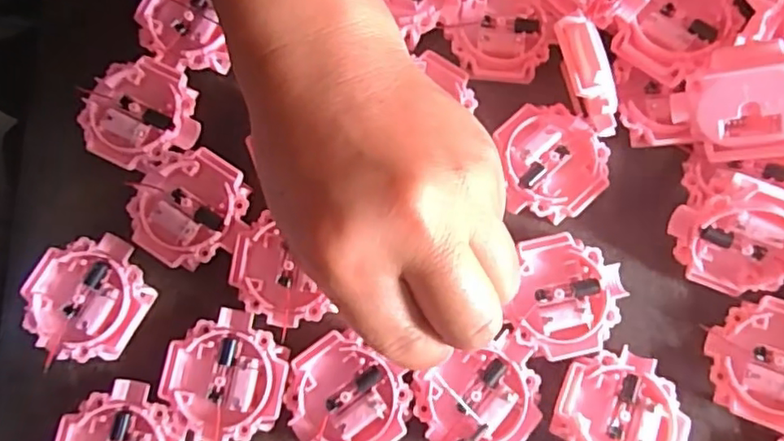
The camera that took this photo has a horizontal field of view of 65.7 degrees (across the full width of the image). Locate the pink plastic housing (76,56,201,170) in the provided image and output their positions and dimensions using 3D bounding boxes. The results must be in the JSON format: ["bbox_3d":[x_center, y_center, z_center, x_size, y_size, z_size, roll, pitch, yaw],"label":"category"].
[{"bbox_3d":[-0.120,-0.050,0.287,0.051,0.009,0.048,0,77,1],"label":"pink plastic housing"}]

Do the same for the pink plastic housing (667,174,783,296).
[{"bbox_3d":[0.148,0.008,0.257,0.052,0.049,0.012,-9,32,29],"label":"pink plastic housing"}]

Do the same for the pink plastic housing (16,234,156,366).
[{"bbox_3d":[-0.135,0.034,0.270,0.051,0.009,0.054,31,80,8],"label":"pink plastic housing"}]

